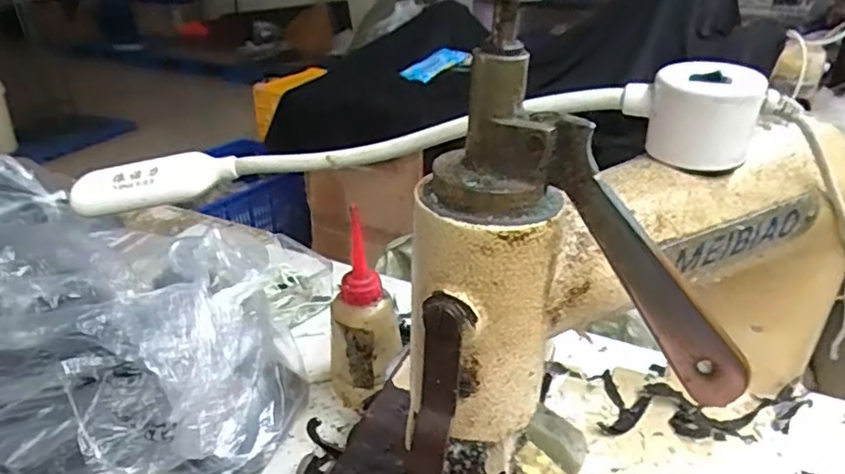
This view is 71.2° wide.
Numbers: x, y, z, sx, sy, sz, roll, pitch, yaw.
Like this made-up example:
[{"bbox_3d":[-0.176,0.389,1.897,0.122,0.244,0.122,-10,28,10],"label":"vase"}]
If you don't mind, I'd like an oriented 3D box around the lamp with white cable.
[{"bbox_3d":[-0.019,-0.035,0.272,0.312,0.037,0.040,-7,27,13],"label":"lamp with white cable"}]

